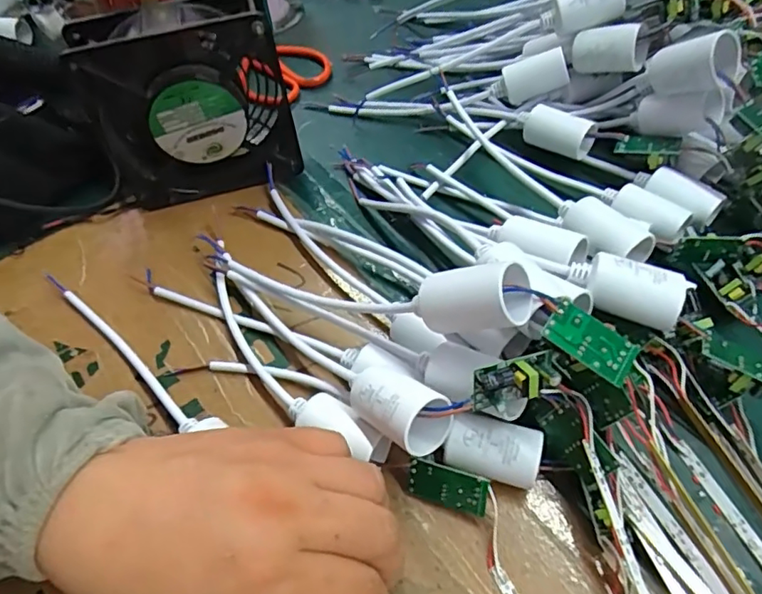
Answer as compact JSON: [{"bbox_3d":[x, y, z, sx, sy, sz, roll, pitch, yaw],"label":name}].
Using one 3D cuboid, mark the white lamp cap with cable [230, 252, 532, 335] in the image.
[{"bbox_3d":[-0.014,-0.004,0.289,0.181,0.033,0.029,3,49,40],"label":"white lamp cap with cable"}]

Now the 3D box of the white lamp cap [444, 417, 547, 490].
[{"bbox_3d":[0.053,0.075,0.269,0.044,0.027,0.025,6,55,9],"label":"white lamp cap"}]

